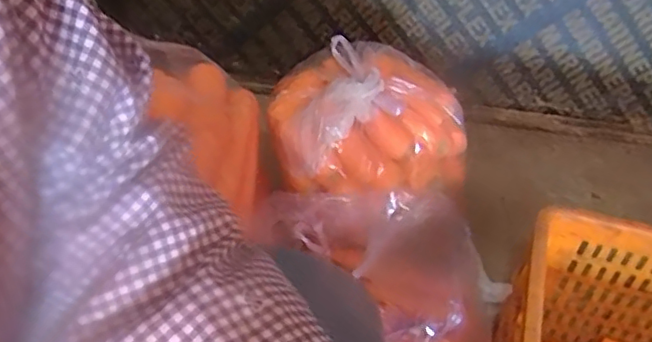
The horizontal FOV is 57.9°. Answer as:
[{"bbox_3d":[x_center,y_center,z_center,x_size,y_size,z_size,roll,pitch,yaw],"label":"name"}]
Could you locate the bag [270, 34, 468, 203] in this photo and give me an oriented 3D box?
[{"bbox_3d":[0.053,-0.059,0.754,0.244,0.145,0.228,-12,82,-20],"label":"bag"}]

